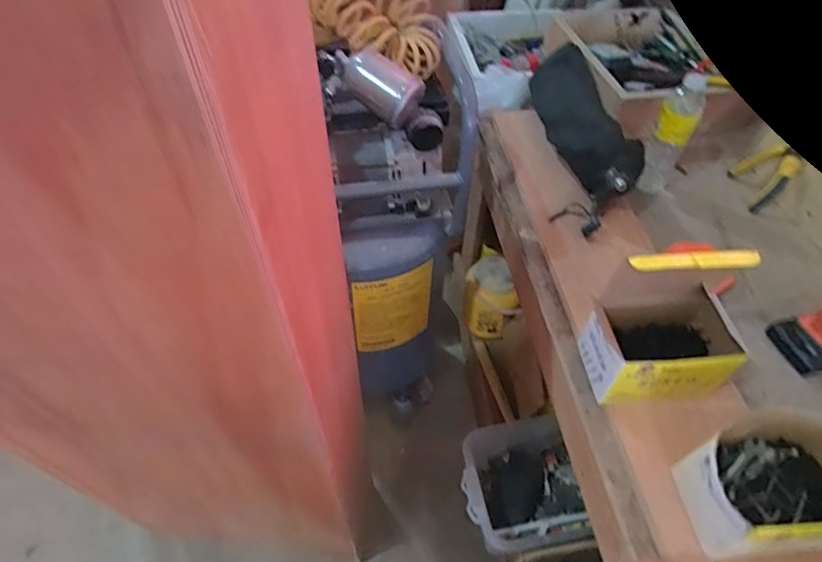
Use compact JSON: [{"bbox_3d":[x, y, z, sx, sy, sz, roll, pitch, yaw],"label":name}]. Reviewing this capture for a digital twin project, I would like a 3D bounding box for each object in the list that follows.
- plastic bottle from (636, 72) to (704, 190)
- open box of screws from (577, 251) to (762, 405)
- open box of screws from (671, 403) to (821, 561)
[{"bbox_3d":[0.430,-0.240,0.818,0.059,0.196,0.053,29,55,21],"label":"plastic bottle"},{"bbox_3d":[0.306,0.052,0.573,0.160,0.186,0.100,-2,50,-4],"label":"open box of screws"},{"bbox_3d":[0.365,0.203,0.501,0.168,0.099,0.120,-3,50,-4],"label":"open box of screws"}]

